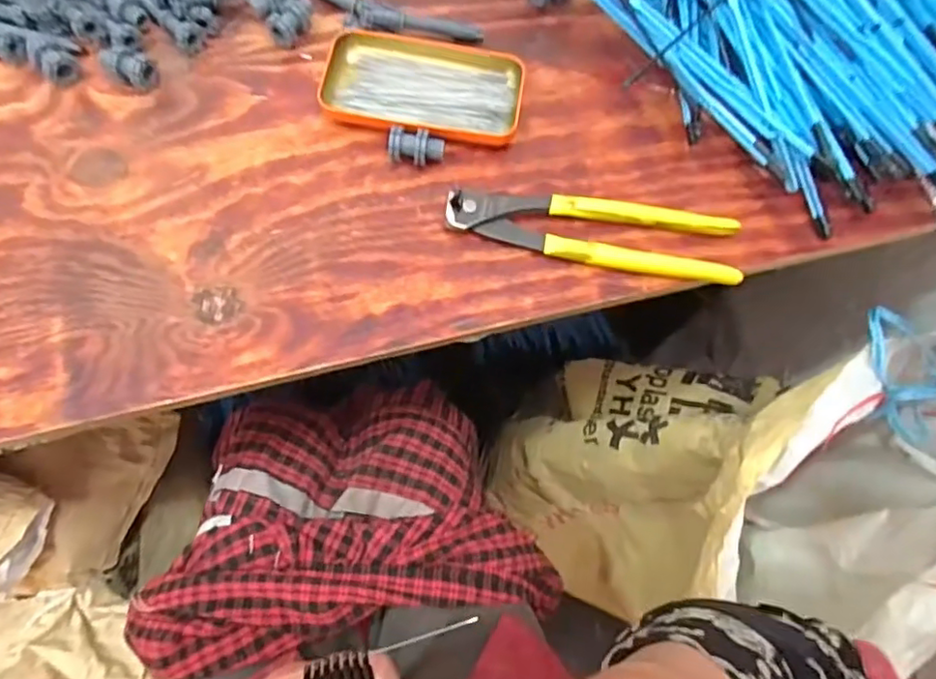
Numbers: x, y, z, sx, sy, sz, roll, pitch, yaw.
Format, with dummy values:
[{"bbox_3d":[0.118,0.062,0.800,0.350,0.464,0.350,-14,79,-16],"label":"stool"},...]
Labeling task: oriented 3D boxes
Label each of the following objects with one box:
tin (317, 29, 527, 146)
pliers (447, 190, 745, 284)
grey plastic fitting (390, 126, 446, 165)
[{"bbox_3d":[-0.032,-0.185,0.445,0.143,0.018,0.087,10,69,1],"label":"tin"},{"bbox_3d":[0.086,-0.074,0.411,0.198,0.017,0.048,7,69,0],"label":"pliers"},{"bbox_3d":[-0.036,-0.133,0.422,0.038,0.023,0.021,1,70,-3],"label":"grey plastic fitting"}]

